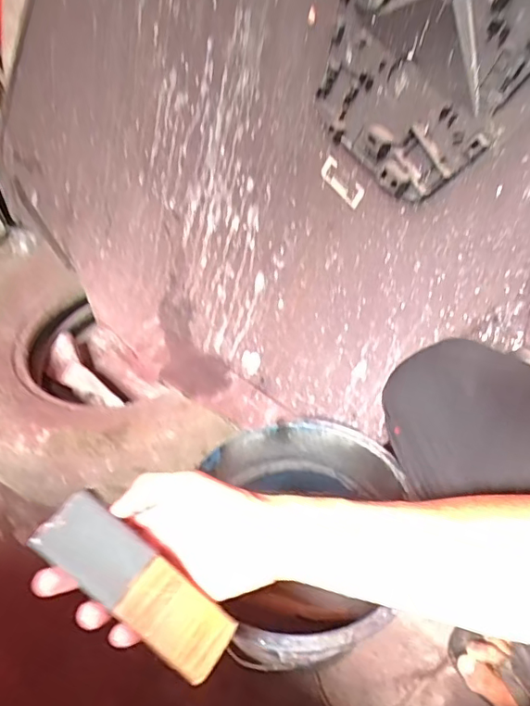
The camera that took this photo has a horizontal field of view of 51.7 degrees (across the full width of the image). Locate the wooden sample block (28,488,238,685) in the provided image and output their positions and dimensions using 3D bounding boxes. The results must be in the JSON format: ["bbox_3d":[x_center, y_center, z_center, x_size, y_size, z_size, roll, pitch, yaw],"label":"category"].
[{"bbox_3d":[-0.093,0.168,0.399,0.157,0.013,0.051,42,57,-1],"label":"wooden sample block"}]

